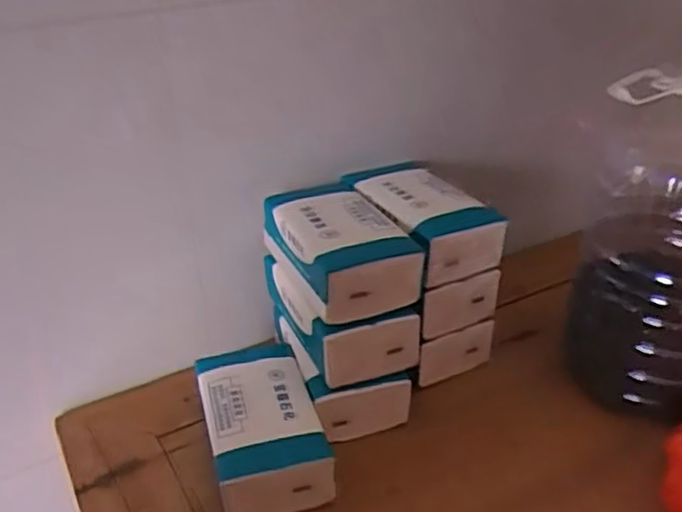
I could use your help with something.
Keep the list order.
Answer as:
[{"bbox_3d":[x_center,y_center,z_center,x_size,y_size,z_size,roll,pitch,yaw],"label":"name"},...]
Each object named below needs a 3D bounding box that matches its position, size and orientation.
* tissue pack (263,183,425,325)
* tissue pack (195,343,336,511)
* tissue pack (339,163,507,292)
[{"bbox_3d":[-0.005,-0.010,0.626,0.095,0.057,0.161,-14,33,-20],"label":"tissue pack"},{"bbox_3d":[-0.068,0.148,0.593,0.092,0.060,0.150,-10,32,-14],"label":"tissue pack"},{"bbox_3d":[0.074,-0.039,0.675,0.094,0.057,0.159,-18,34,-25],"label":"tissue pack"}]

